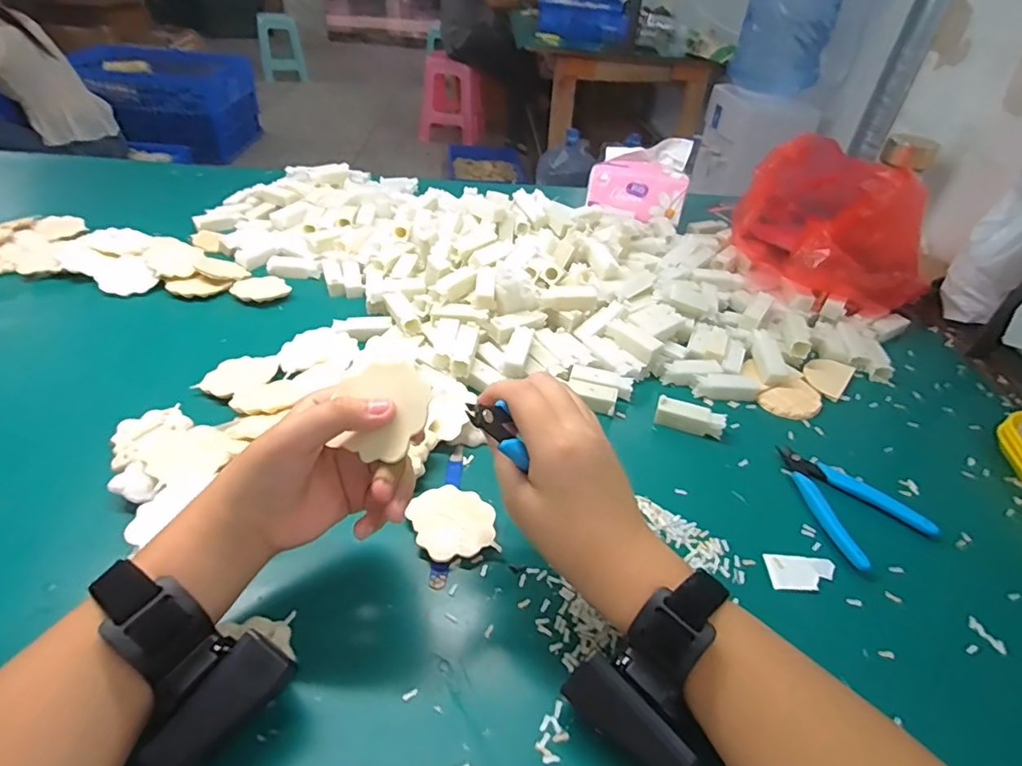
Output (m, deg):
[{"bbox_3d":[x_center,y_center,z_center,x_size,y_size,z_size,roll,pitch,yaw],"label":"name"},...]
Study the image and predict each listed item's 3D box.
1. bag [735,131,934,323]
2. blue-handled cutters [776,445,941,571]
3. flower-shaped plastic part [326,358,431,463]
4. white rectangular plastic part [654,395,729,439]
[{"bbox_3d":[0.394,-0.203,0.686,0.170,0.148,0.221,-2,41,-9],"label":"bag"},{"bbox_3d":[0.268,0.092,0.441,0.084,0.010,0.111,-15,44,-22],"label":"blue-handled cutters"},{"bbox_3d":[-0.074,0.014,0.305,0.055,0.004,0.056,4,77,18],"label":"flower-shaped plastic part"},{"bbox_3d":[0.166,0.032,0.497,0.061,0.025,0.018,17,42,13],"label":"white rectangular plastic part"}]

